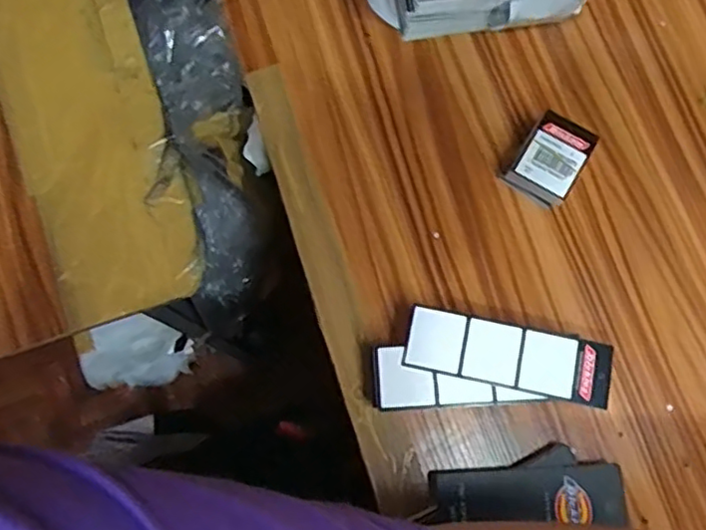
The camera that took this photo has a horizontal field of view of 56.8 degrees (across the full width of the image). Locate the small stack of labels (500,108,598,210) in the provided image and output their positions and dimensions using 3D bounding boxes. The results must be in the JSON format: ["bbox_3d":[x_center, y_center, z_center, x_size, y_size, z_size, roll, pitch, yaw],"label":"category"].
[{"bbox_3d":[0.125,-0.064,0.417,0.039,0.030,0.050,36,79,8],"label":"small stack of labels"}]

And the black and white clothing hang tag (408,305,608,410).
[{"bbox_3d":[0.091,0.053,0.379,0.118,0.004,0.036,12,77,2],"label":"black and white clothing hang tag"}]

